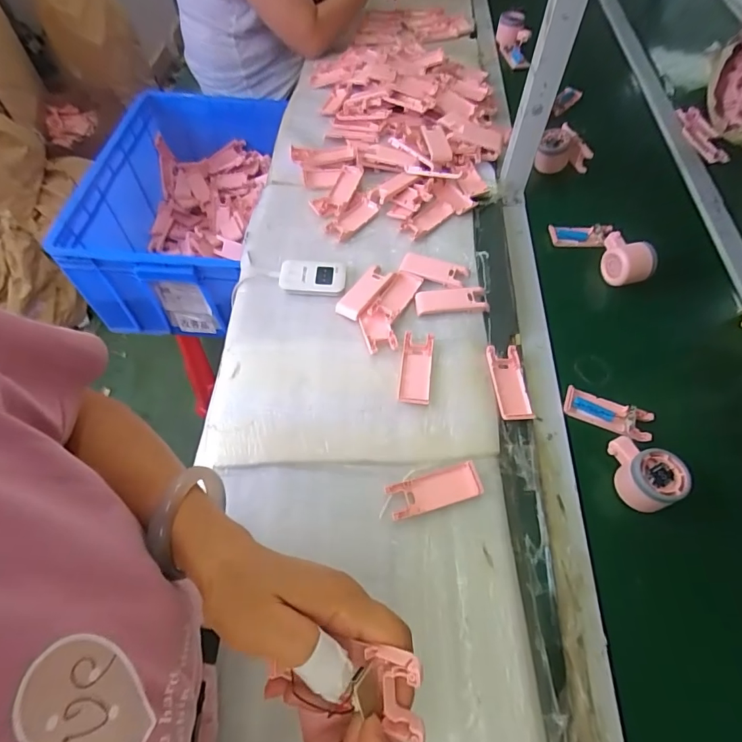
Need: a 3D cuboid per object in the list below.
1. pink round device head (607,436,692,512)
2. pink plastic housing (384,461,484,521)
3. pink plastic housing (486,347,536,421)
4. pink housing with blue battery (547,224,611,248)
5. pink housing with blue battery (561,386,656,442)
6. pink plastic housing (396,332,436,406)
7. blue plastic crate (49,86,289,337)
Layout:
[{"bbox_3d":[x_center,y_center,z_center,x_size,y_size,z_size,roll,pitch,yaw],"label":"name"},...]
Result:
[{"bbox_3d":[0.307,0.112,0.512,0.059,0.049,0.083,-10,59,-6],"label":"pink round device head"},{"bbox_3d":[0.072,0.134,0.511,0.104,0.006,0.039,-14,60,-8],"label":"pink plastic housing"},{"bbox_3d":[0.178,0.015,0.584,0.044,0.012,0.102,-4,59,-2],"label":"pink plastic housing"},{"bbox_3d":[0.337,-0.218,0.738,0.096,0.014,0.039,-4,87,3],"label":"pink housing with blue battery"},{"bbox_3d":[0.296,0.052,0.569,0.106,0.014,0.038,20,61,12],"label":"pink housing with blue battery"},{"bbox_3d":[0.058,-0.005,0.582,0.040,0.014,0.100,7,59,4],"label":"pink plastic housing"},{"bbox_3d":[-0.390,-0.359,1.000,0.350,0.215,0.530,2,59,2],"label":"blue plastic crate"}]

